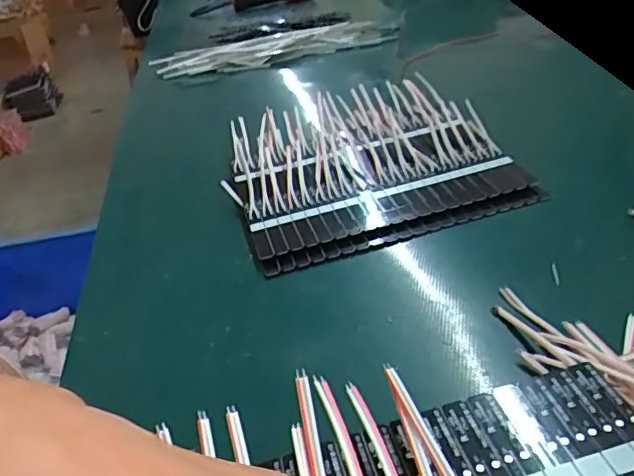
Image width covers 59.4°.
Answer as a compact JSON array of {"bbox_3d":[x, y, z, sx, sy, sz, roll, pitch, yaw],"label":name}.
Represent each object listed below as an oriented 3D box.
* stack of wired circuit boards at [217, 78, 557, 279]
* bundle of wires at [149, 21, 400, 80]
[{"bbox_3d":[0.032,-0.061,0.405,0.181,0.025,0.201,-13,33,-5],"label":"stack of wired circuit boards"},{"bbox_3d":[-0.063,-0.252,0.726,0.315,0.028,0.095,-8,33,4],"label":"bundle of wires"}]

